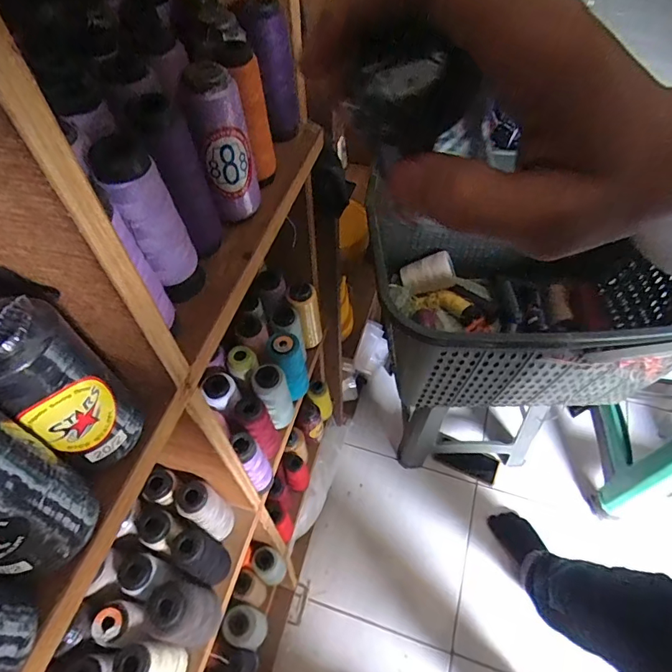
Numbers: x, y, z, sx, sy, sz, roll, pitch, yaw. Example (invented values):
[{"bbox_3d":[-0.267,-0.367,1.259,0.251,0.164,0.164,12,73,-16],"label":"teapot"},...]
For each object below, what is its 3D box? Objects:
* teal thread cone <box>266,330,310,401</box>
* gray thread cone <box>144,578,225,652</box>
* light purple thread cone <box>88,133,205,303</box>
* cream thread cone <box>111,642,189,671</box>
[{"bbox_3d":[-0.064,0.040,0.612,0.046,0.108,0.054,-11,55,-7],"label":"teal thread cone"},{"bbox_3d":[-0.150,0.274,0.448,0.055,0.103,0.058,18,56,13],"label":"gray thread cone"},{"bbox_3d":[-0.119,-0.071,0.301,0.039,0.119,0.043,-24,57,-16],"label":"light purple thread cone"},{"bbox_3d":[-0.173,0.311,0.423,0.040,0.110,0.034,1,54,1],"label":"cream thread cone"}]

